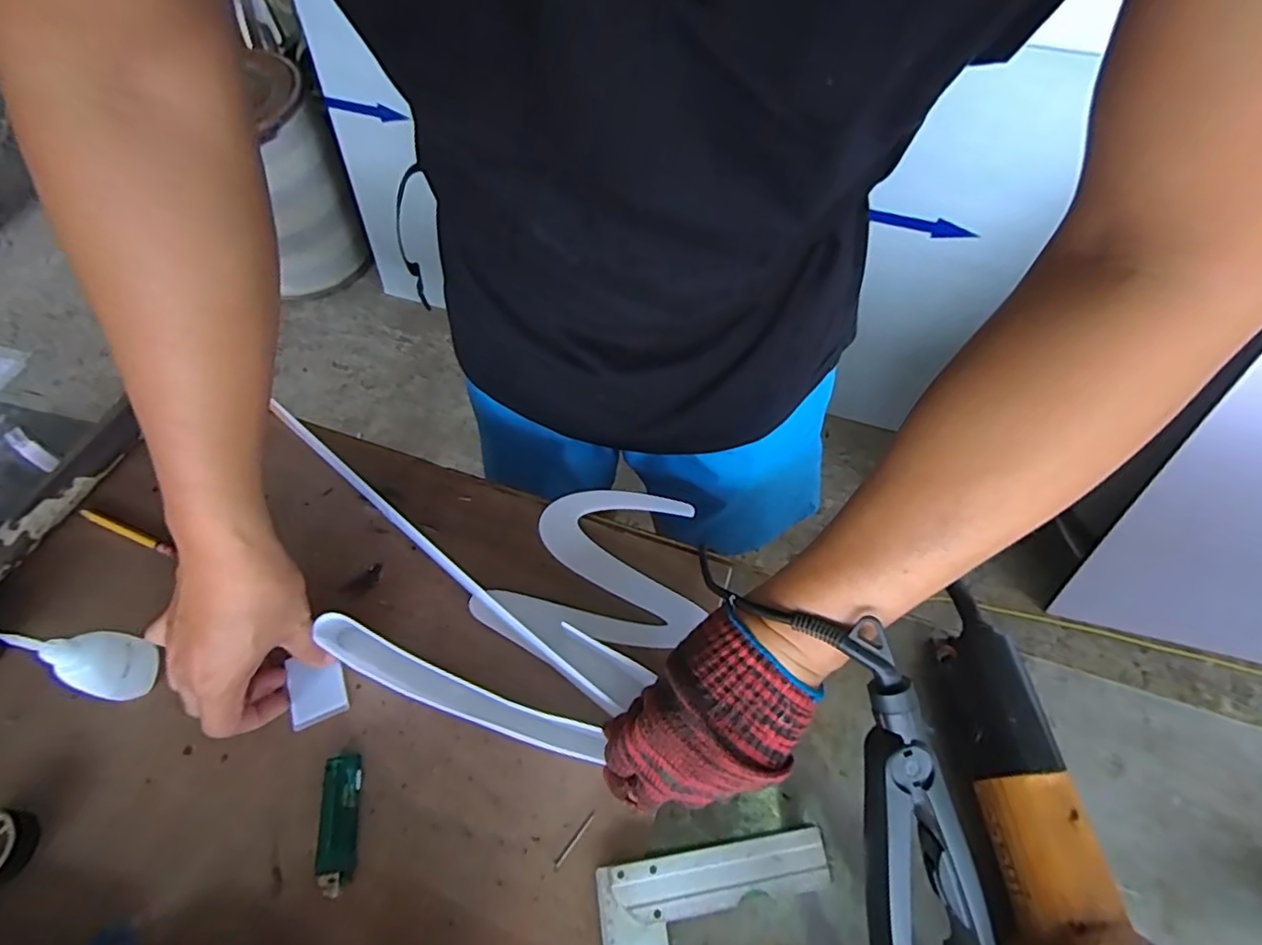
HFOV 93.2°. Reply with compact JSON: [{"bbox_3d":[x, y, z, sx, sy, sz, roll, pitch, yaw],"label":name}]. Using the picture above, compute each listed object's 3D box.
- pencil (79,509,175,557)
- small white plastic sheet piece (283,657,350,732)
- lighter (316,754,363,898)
[{"bbox_3d":[-0.431,0.048,0.505,0.091,0.007,0.010,19,64,10],"label":"pencil"},{"bbox_3d":[-0.234,0.159,0.442,0.039,0.007,0.049,-20,64,-10],"label":"small white plastic sheet piece"},{"bbox_3d":[-0.195,0.234,0.399,0.024,0.014,0.079,-7,63,-4],"label":"lighter"}]

